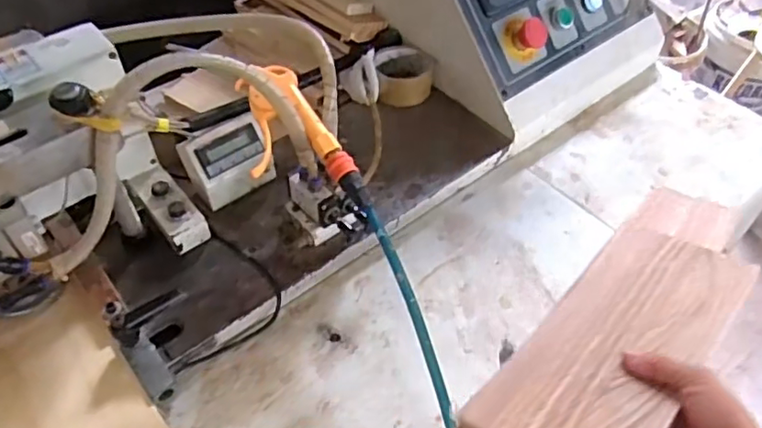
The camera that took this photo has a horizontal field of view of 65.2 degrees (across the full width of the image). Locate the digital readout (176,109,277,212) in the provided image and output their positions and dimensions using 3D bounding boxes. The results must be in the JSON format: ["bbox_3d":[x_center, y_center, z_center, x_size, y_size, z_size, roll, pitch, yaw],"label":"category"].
[{"bbox_3d":[-0.172,-0.057,0.687,0.092,0.080,0.044,-29,57,-23],"label":"digital readout"}]

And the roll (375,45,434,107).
[{"bbox_3d":[0.033,-0.193,0.831,0.079,0.045,0.085,1,50,-1],"label":"roll"}]

